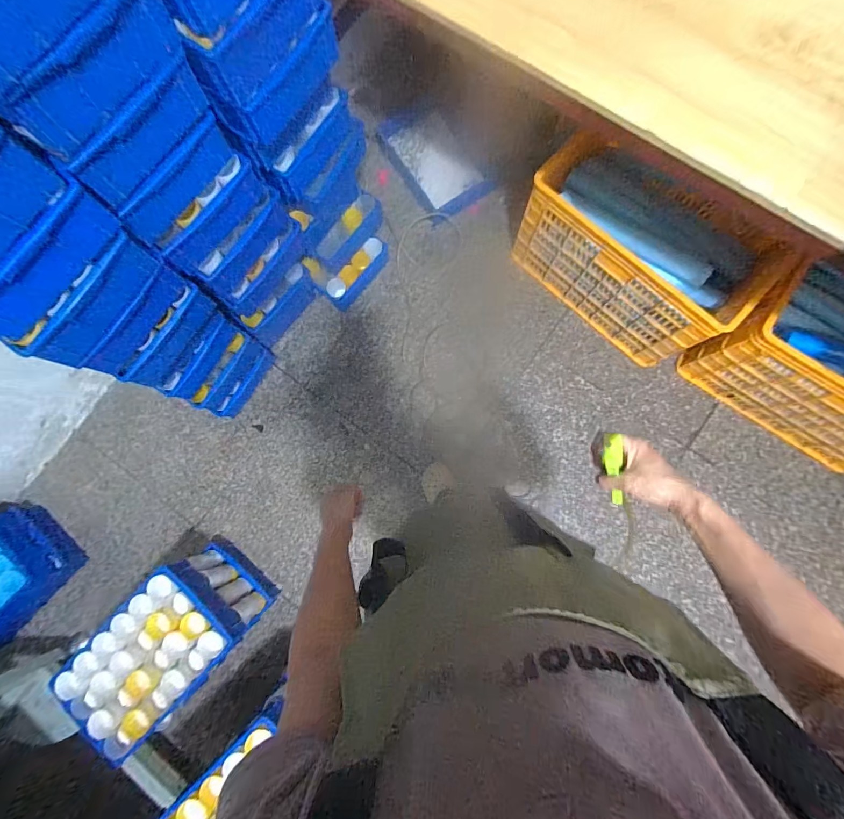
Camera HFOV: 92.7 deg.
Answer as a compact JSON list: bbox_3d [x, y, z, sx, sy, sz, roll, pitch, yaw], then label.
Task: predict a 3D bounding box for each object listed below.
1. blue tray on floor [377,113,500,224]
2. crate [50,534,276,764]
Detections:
[{"bbox_3d":[0.037,-0.895,1.446,0.239,0.056,0.436,-29,82,-2],"label":"blue tray on floor"},{"bbox_3d":[-0.649,0.594,1.109,0.263,0.367,0.374,39,86,6],"label":"crate"}]

